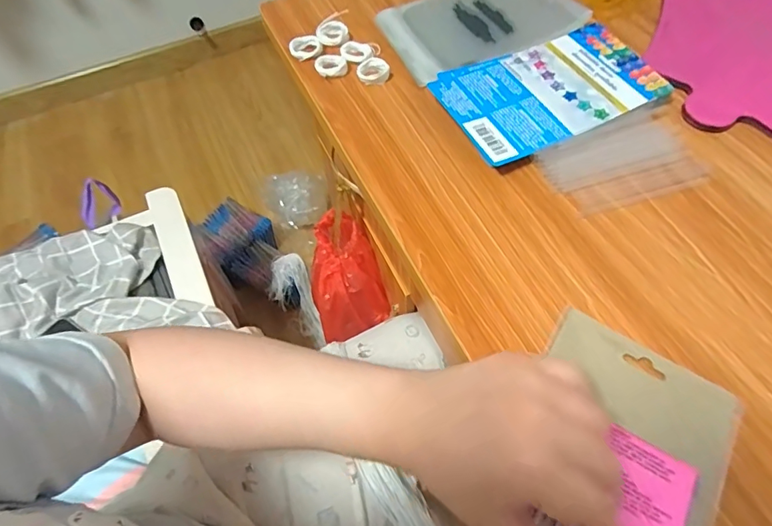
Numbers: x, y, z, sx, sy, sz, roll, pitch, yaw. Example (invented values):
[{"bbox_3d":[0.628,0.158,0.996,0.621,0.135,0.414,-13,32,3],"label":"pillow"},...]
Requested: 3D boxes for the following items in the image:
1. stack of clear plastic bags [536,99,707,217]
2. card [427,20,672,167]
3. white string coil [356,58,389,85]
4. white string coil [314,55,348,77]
[{"bbox_3d":[0.200,-0.086,0.412,0.132,0.006,0.083,-20,67,-11],"label":"stack of clear plastic bags"},{"bbox_3d":[0.150,-0.160,0.451,0.196,0.019,0.118,-25,60,-12],"label":"card"},{"bbox_3d":[-0.012,-0.189,0.481,0.031,0.014,0.026,-4,58,1],"label":"white string coil"},{"bbox_3d":[-0.056,-0.200,0.492,0.031,0.006,0.030,-1,58,2],"label":"white string coil"}]

